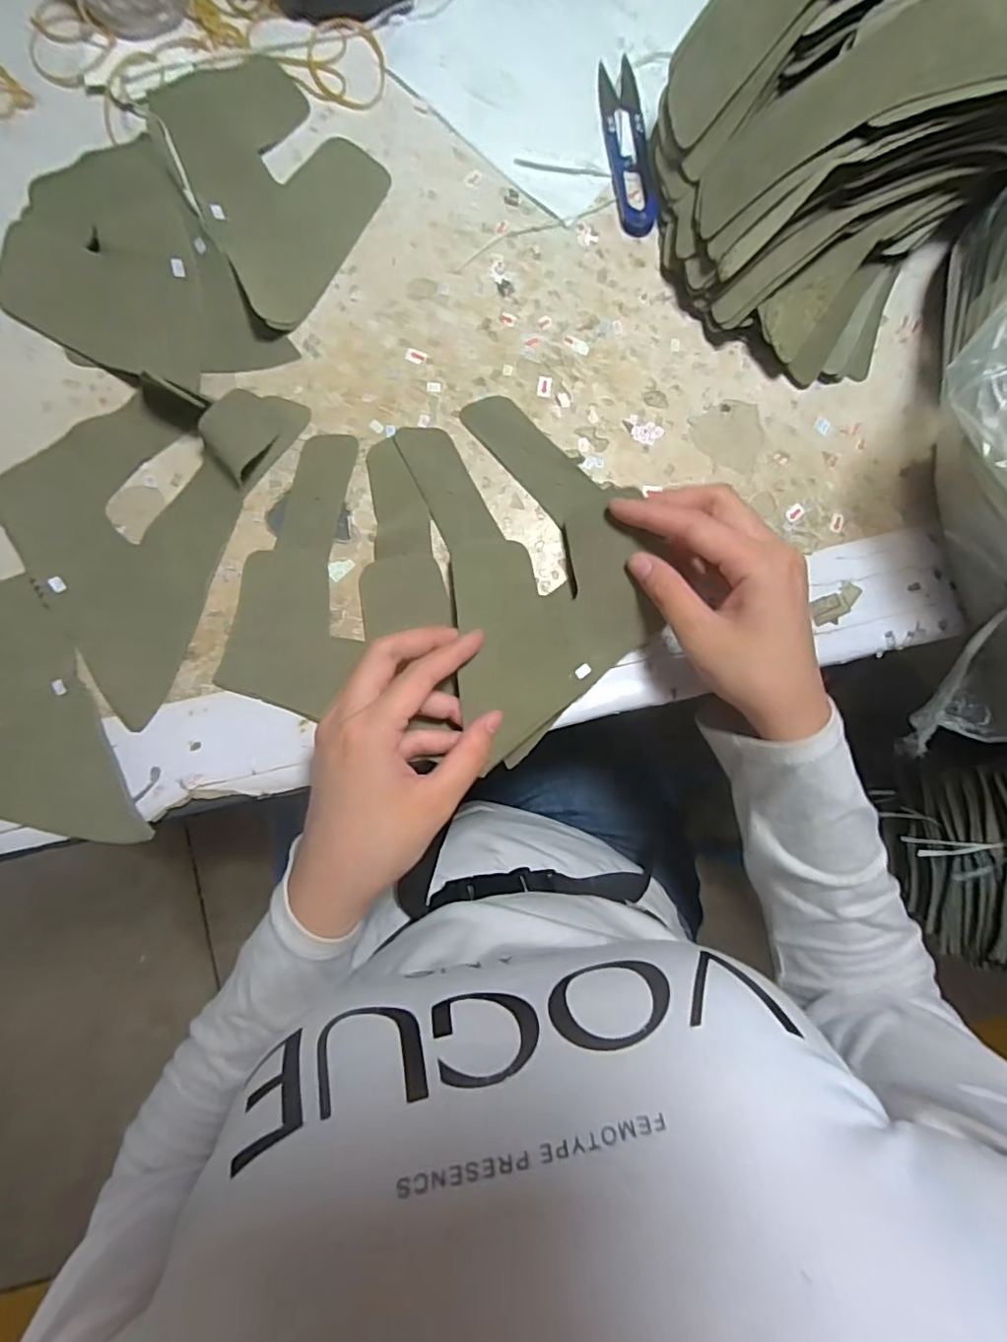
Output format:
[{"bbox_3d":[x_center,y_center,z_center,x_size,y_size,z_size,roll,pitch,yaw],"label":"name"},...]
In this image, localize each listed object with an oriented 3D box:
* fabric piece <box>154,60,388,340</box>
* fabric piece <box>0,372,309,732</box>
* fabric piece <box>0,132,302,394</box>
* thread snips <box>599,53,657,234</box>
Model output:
[{"bbox_3d":[-0.133,-0.270,0.317,0.130,0.009,0.105,43,86,-1],"label":"fabric piece"},{"bbox_3d":[-0.199,-0.084,0.299,0.125,0.023,0.180,29,87,-2],"label":"fabric piece"},{"bbox_3d":[-0.202,-0.207,0.307,0.109,0.016,0.146,-34,90,-4],"label":"fabric piece"},{"bbox_3d":[0.071,-0.302,0.333,0.024,0.006,0.101,-7,88,-3],"label":"thread snips"}]

